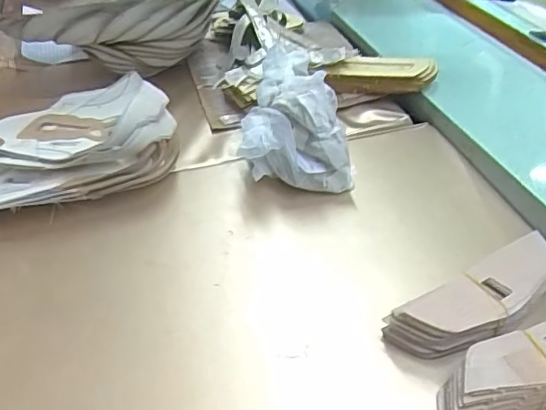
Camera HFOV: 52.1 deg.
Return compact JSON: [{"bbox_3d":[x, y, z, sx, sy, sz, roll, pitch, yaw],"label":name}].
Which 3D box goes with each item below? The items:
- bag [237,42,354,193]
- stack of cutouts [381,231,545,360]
[{"bbox_3d":[0.029,-0.102,0.636,0.118,0.100,0.175,3,40,3],"label":"bag"},{"bbox_3d":[0.175,0.082,0.466,0.165,0.036,0.053,-20,44,-22],"label":"stack of cutouts"}]

